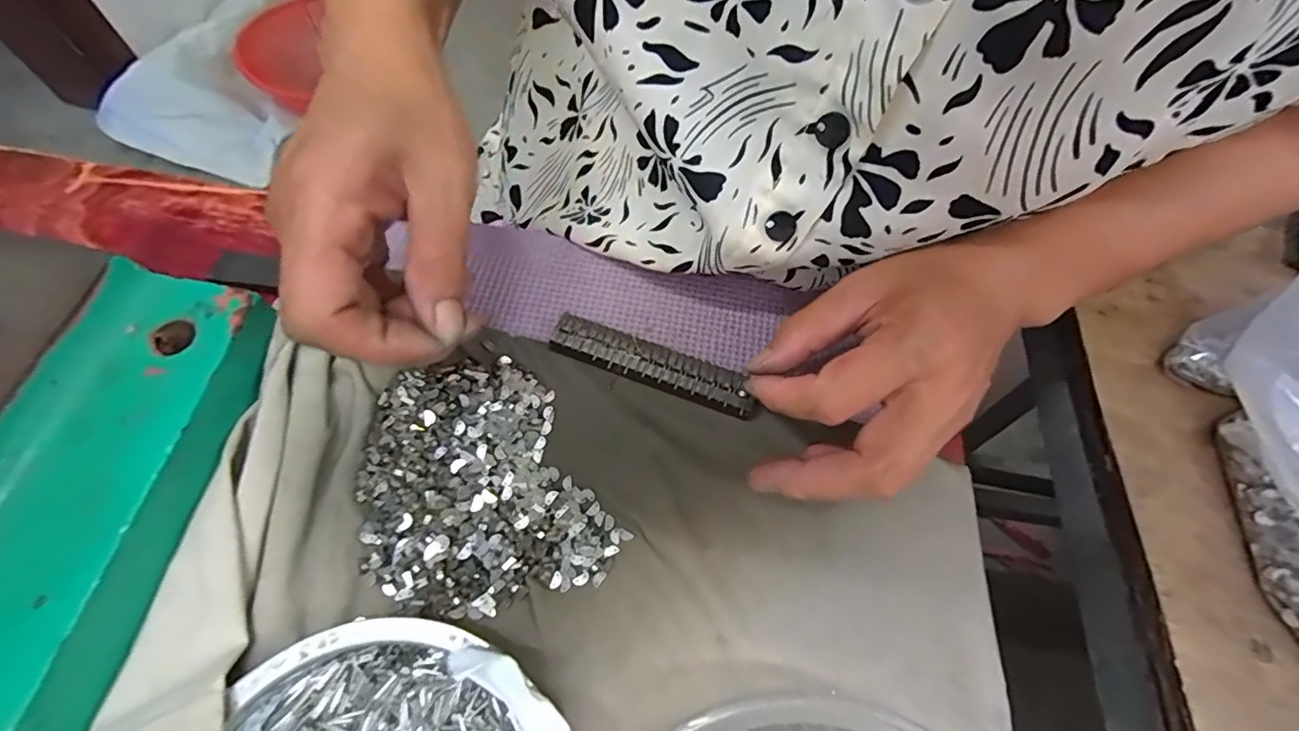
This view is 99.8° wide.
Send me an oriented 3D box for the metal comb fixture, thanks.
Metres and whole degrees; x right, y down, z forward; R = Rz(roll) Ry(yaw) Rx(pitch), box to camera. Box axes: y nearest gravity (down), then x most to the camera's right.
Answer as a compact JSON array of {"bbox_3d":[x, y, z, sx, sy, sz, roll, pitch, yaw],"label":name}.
[{"bbox_3d":[0.002,0.001,0.257,0.099,0.009,0.020,21,62,5],"label":"metal comb fixture"}]

